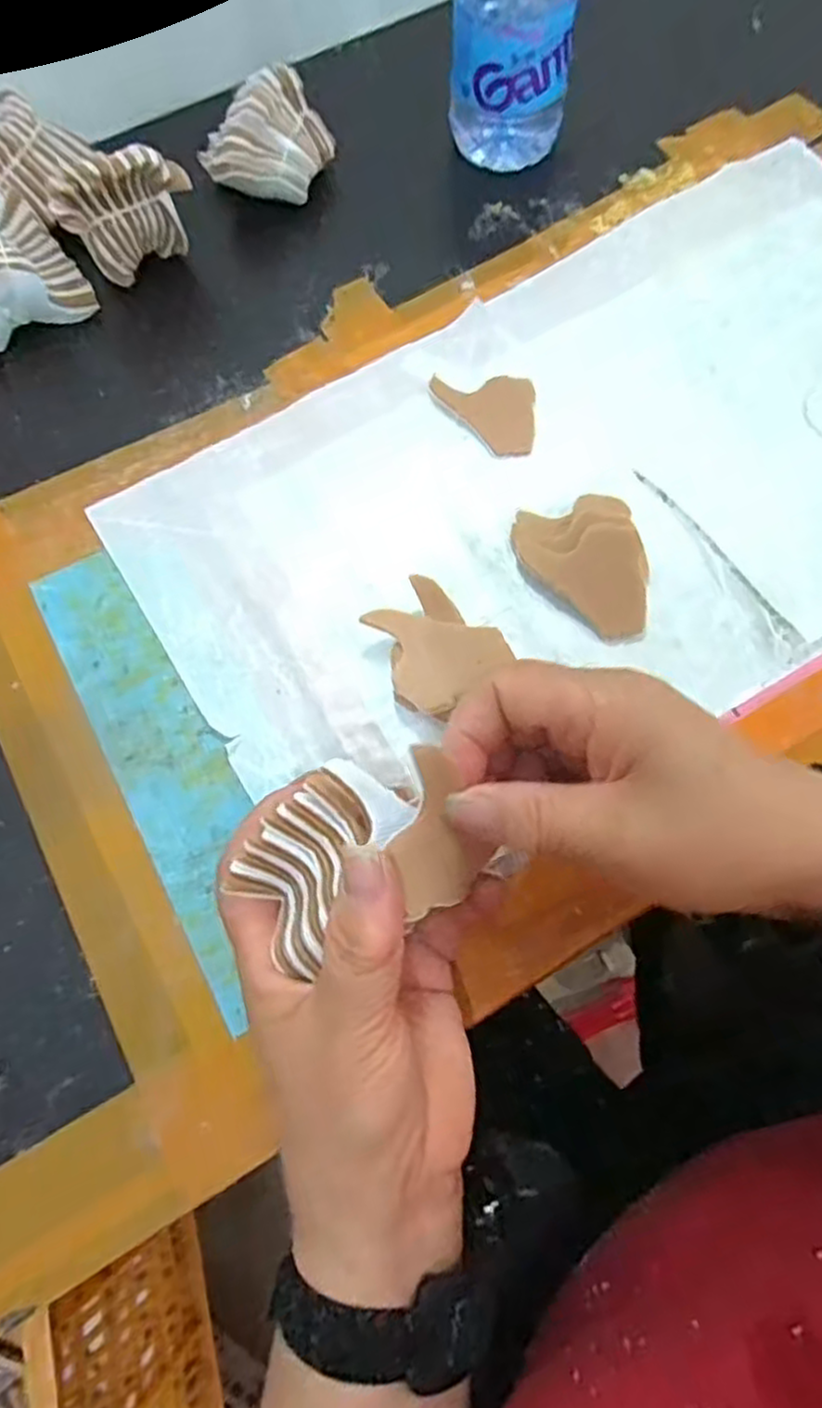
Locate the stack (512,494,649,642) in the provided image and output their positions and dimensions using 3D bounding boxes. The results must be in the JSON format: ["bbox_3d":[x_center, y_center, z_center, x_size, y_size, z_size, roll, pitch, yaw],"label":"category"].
[{"bbox_3d":[0.085,-0.070,0.364,0.058,0.018,0.077,-7,71,-1],"label":"stack"}]

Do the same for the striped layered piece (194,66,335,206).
[{"bbox_3d":[-0.088,-0.347,0.462,0.079,0.055,0.064,-10,71,-2],"label":"striped layered piece"}]

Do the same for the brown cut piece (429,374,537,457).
[{"bbox_3d":[0.041,-0.160,0.408,0.054,0.004,0.056,-4,71,1],"label":"brown cut piece"}]

